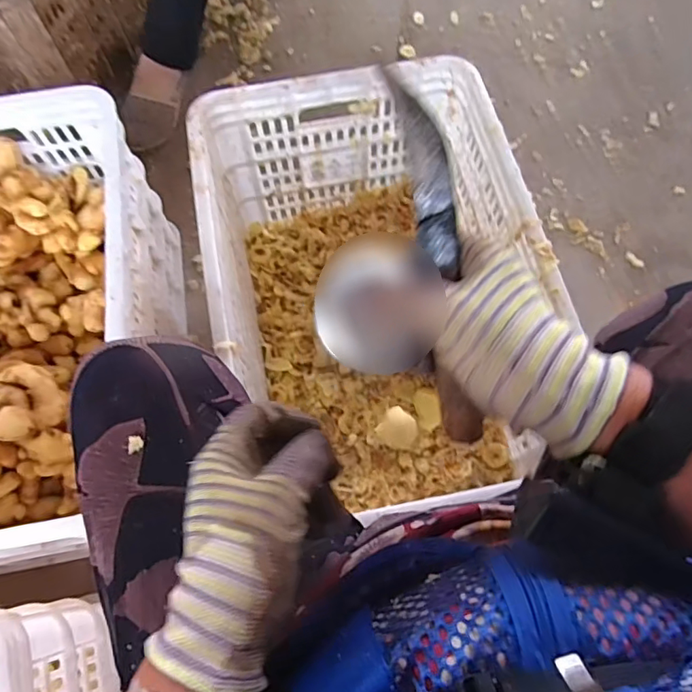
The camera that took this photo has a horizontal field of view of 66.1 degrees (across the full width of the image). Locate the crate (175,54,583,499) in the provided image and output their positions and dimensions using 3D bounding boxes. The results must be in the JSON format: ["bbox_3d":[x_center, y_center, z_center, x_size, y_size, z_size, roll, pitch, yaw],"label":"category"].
[{"bbox_3d":[0.031,-0.061,0.681,0.350,0.257,0.489,-12,72,-4],"label":"crate"}]

